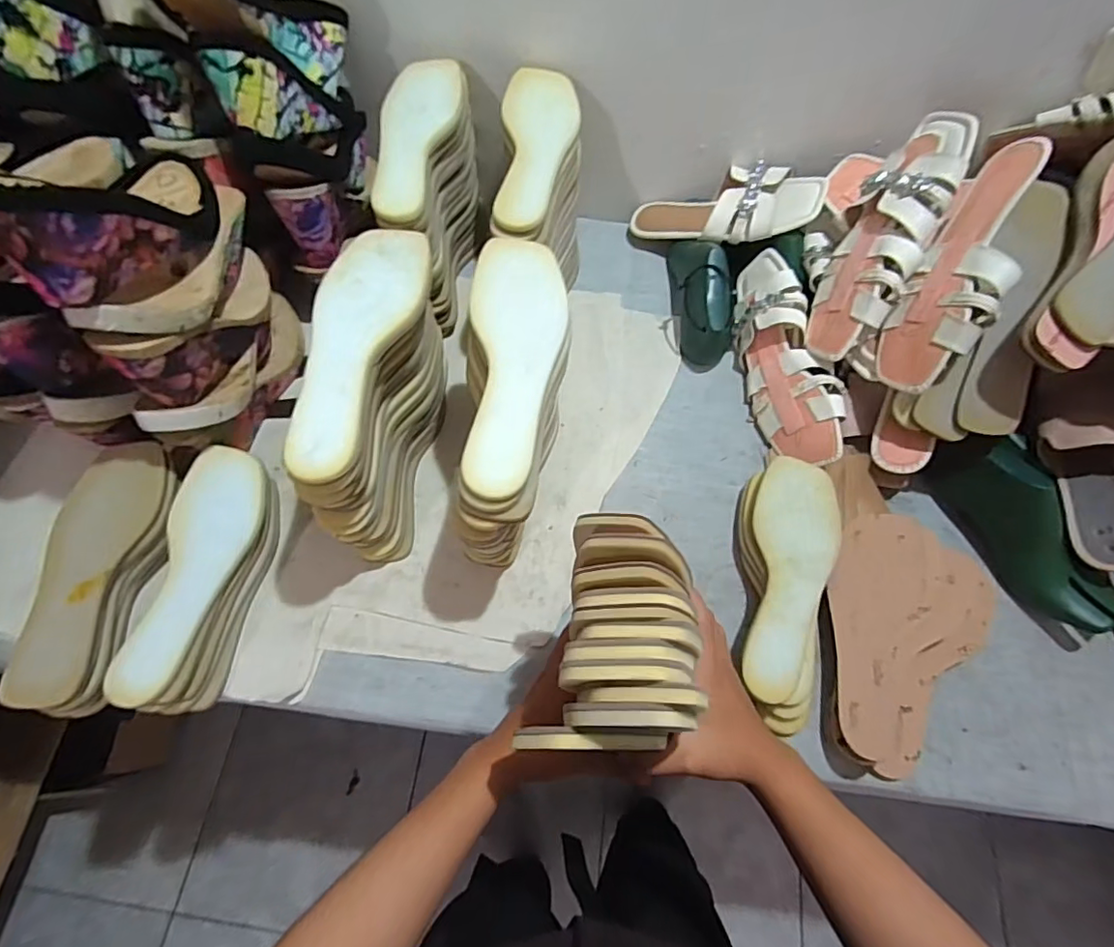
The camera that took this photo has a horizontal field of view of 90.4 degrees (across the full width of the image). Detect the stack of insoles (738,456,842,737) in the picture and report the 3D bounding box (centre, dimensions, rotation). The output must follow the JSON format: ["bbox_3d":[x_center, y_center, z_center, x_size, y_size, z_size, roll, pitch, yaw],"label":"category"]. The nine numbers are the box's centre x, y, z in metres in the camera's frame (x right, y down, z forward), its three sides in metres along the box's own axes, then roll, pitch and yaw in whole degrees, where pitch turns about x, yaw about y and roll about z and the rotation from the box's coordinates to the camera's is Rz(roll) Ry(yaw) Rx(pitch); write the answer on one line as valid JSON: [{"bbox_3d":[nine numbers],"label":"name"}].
[{"bbox_3d":[0.232,0.117,0.557,0.086,0.060,0.261,10,67,2],"label":"stack of insoles"}]

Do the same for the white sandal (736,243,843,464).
[{"bbox_3d":[0.268,-0.138,0.664,0.060,0.102,0.275,6,68,-41],"label":"white sandal"}]

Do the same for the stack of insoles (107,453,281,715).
[{"bbox_3d":[-0.346,0.100,0.539,0.081,0.073,0.237,9,66,2],"label":"stack of insoles"}]

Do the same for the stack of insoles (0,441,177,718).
[{"bbox_3d":[-0.431,0.094,0.535,0.088,0.071,0.248,2,66,-1],"label":"stack of insoles"}]

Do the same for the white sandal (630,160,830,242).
[{"bbox_3d":[0.209,-0.340,0.711,0.246,0.049,0.088,5,63,30],"label":"white sandal"}]

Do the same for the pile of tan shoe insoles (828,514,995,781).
[{"bbox_3d":[0.341,0.165,0.545,0.160,0.039,0.245,25,68,9],"label":"pile of tan shoe insoles"}]

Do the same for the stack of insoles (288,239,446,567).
[{"bbox_3d":[-0.163,-0.059,0.534,0.080,0.214,0.245,5,66,0],"label":"stack of insoles"}]

